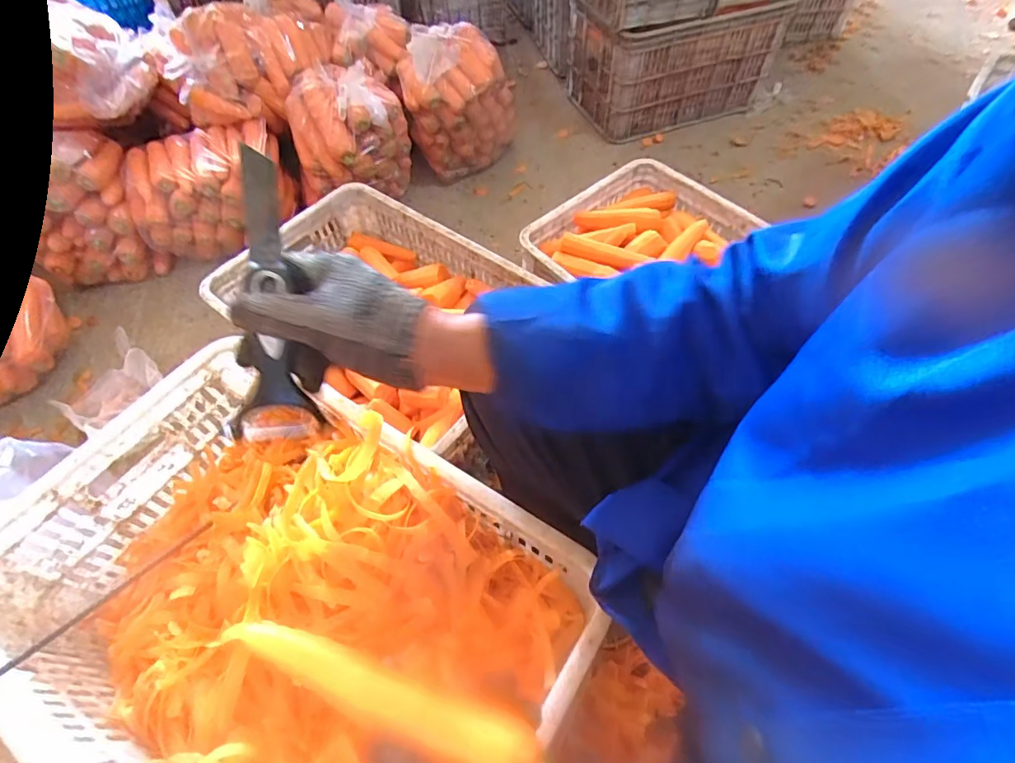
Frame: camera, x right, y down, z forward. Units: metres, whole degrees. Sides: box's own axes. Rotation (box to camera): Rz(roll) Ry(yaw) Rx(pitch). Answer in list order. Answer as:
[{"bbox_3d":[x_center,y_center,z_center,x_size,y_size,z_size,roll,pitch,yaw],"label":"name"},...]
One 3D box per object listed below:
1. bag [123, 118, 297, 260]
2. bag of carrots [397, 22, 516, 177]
[{"bbox_3d":[-0.700,-0.455,1.201,0.327,0.191,0.228,-4,57,-1],"label":"bag"},{"bbox_3d":[-0.113,-0.695,1.291,0.262,0.316,0.210,-31,62,-17],"label":"bag of carrots"}]

